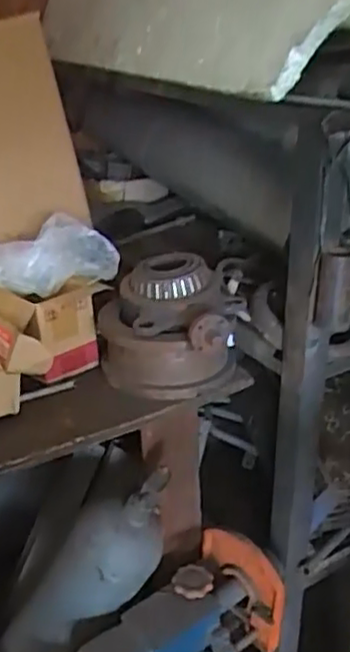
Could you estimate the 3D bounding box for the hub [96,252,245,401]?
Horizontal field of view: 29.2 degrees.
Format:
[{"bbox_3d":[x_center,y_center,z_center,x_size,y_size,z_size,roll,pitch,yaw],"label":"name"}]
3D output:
[{"bbox_3d":[-0.015,-0.010,1.101,0.223,0.179,0.207,-1,27,0],"label":"hub"}]

